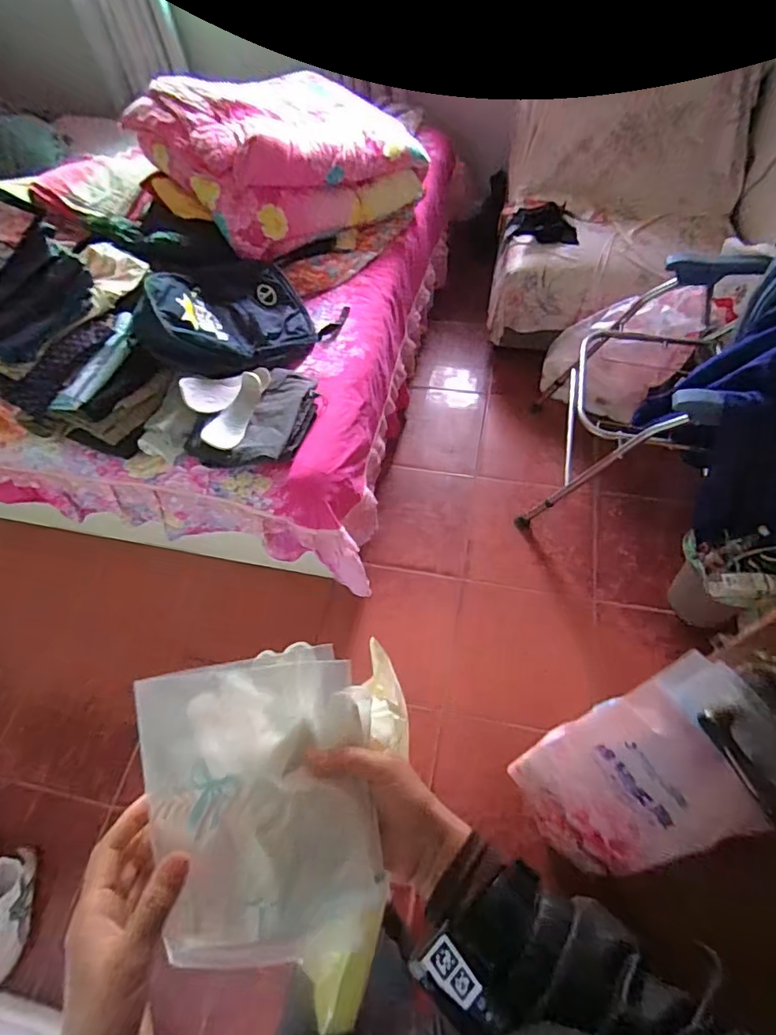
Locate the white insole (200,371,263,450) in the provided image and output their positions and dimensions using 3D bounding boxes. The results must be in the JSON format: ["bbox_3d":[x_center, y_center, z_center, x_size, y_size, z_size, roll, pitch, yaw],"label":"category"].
[{"bbox_3d":[-0.368,-0.264,1.262,0.094,0.050,0.207,8,59,9],"label":"white insole"}]

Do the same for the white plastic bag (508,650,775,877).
[{"bbox_3d":[0.265,0.291,0.577,0.051,0.425,0.165,-10,55,-29],"label":"white plastic bag"}]

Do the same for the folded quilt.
[{"bbox_3d":[-0.301,-1.109,1.579,0.653,0.300,0.562,-39,64,-19],"label":"folded quilt"}]

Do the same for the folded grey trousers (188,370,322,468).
[{"bbox_3d":[-0.313,-0.256,1.286,0.250,0.053,0.316,14,60,12],"label":"folded grey trousers"}]

